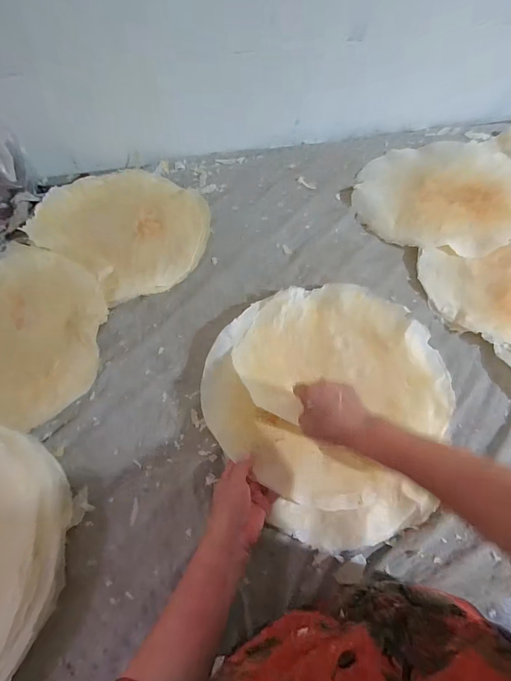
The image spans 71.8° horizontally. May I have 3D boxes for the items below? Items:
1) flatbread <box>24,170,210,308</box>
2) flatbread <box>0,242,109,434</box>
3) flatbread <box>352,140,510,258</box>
[{"bbox_3d":[-0.294,-0.271,0.806,0.409,0.021,0.329,36,65,16],"label":"flatbread"},{"bbox_3d":[-0.491,-0.029,0.691,0.417,0.031,0.366,5,65,4],"label":"flatbread"},{"bbox_3d":[0.445,-0.353,0.828,0.434,0.037,0.366,-33,69,-13],"label":"flatbread"}]

